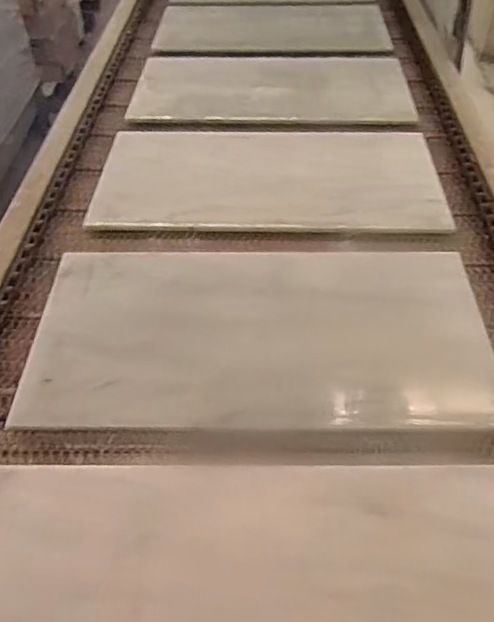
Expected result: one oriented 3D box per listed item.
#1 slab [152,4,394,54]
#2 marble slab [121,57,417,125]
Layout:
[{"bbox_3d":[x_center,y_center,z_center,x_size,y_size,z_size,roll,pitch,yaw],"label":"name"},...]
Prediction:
[{"bbox_3d":[0.063,-0.737,1.451,0.572,0.018,0.314,0,49,2],"label":"slab"},{"bbox_3d":[0.051,-0.491,1.221,0.578,0.024,0.320,-1,48,1],"label":"marble slab"}]

